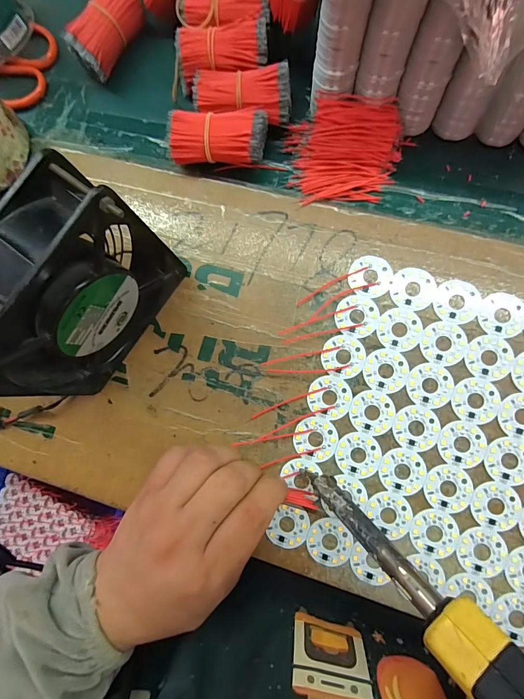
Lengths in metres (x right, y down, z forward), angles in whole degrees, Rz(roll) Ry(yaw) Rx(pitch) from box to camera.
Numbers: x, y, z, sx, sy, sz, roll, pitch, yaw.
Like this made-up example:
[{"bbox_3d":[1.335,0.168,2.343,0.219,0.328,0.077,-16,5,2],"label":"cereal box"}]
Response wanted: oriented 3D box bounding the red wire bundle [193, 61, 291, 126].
[{"bbox_3d":[-0.013,-0.185,0.273,0.068,0.033,0.036,-4,83,6],"label":"red wire bundle"}]

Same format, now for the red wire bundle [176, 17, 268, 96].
[{"bbox_3d":[-0.030,-0.224,0.279,0.069,0.030,0.034,-5,83,6],"label":"red wire bundle"}]

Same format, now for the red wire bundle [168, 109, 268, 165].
[{"bbox_3d":[-0.032,-0.154,0.273,0.069,0.034,0.029,2,84,7],"label":"red wire bundle"}]

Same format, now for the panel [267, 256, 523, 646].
[{"bbox_3d":[0.134,0.063,0.243,0.211,0.004,0.205,19,86,9],"label":"panel"}]

